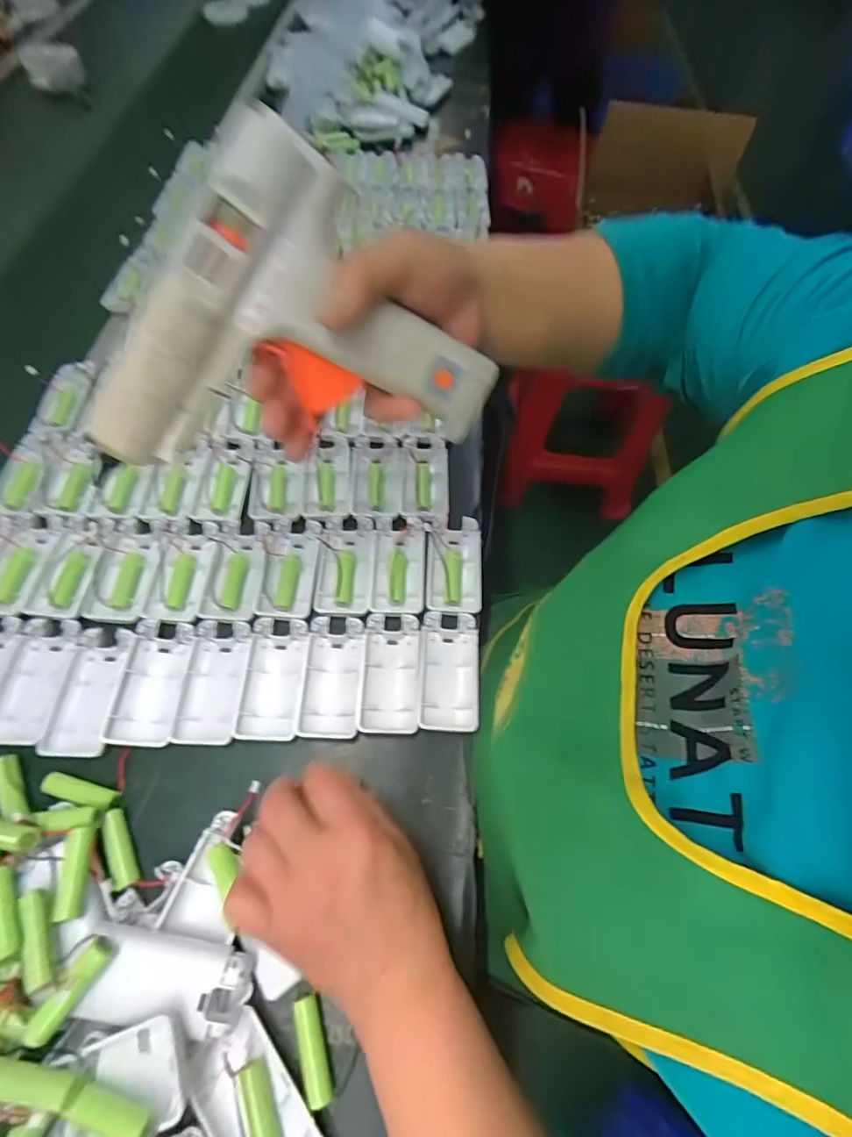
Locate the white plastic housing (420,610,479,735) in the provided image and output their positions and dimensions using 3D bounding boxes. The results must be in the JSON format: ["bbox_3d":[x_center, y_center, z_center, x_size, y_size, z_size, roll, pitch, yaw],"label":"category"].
[{"bbox_3d":[0.019,0.081,0.401,0.046,0.013,0.095,3,62,-1],"label":"white plastic housing"}]

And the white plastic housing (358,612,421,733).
[{"bbox_3d":[-0.028,0.082,0.399,0.045,0.016,0.094,2,62,-2],"label":"white plastic housing"}]

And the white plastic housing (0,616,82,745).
[{"bbox_3d":[-0.299,0.085,0.383,0.044,0.016,0.094,9,62,2],"label":"white plastic housing"}]

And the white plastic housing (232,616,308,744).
[{"bbox_3d":[-0.118,0.083,0.390,0.044,0.010,0.095,1,62,-2],"label":"white plastic housing"}]

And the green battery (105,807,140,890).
[{"bbox_3d":[-0.202,0.184,0.331,0.012,0.012,0.050,-26,66,-15],"label":"green battery"}]

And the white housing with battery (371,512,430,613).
[{"bbox_3d":[-0.024,-0.005,0.443,0.048,0.022,0.095,6,62,0],"label":"white housing with battery"}]

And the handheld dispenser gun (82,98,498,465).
[{"bbox_3d":[-0.070,-0.138,0.259,0.200,0.142,0.045,-7,26,-12],"label":"handheld dispenser gun"}]

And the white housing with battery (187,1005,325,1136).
[{"bbox_3d":[-0.092,0.298,0.274,0.044,0.016,0.094,-36,69,-19],"label":"white housing with battery"}]

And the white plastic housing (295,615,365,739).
[{"bbox_3d":[-0.073,0.083,0.393,0.045,0.014,0.094,2,62,-2],"label":"white plastic housing"}]

